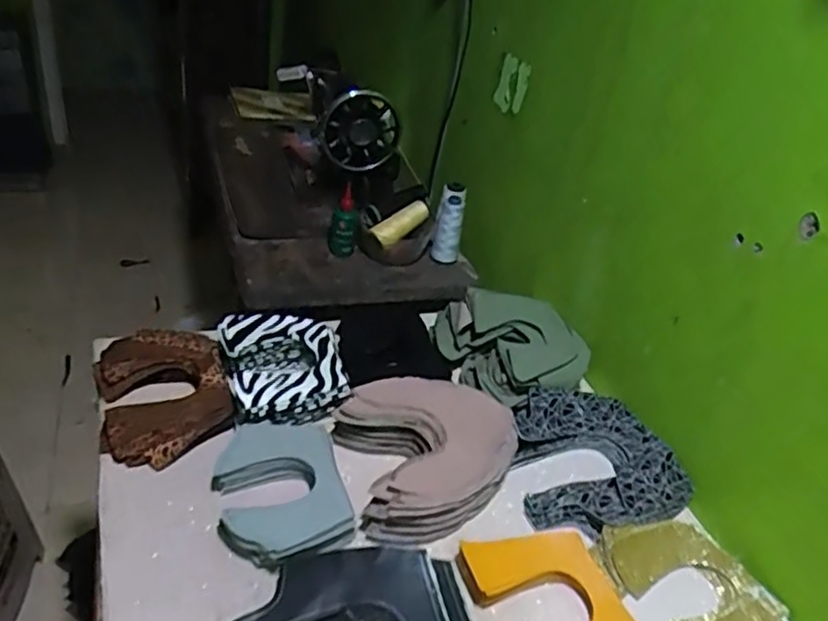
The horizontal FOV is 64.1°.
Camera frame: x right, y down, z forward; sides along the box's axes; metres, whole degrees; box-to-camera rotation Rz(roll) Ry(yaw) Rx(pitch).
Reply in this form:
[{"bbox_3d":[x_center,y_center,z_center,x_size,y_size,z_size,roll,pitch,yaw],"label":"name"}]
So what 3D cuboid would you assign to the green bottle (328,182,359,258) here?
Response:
[{"bbox_3d":[-0.114,-0.142,1.074,0.048,0.121,0.033,5,35,-8],"label":"green bottle"}]

